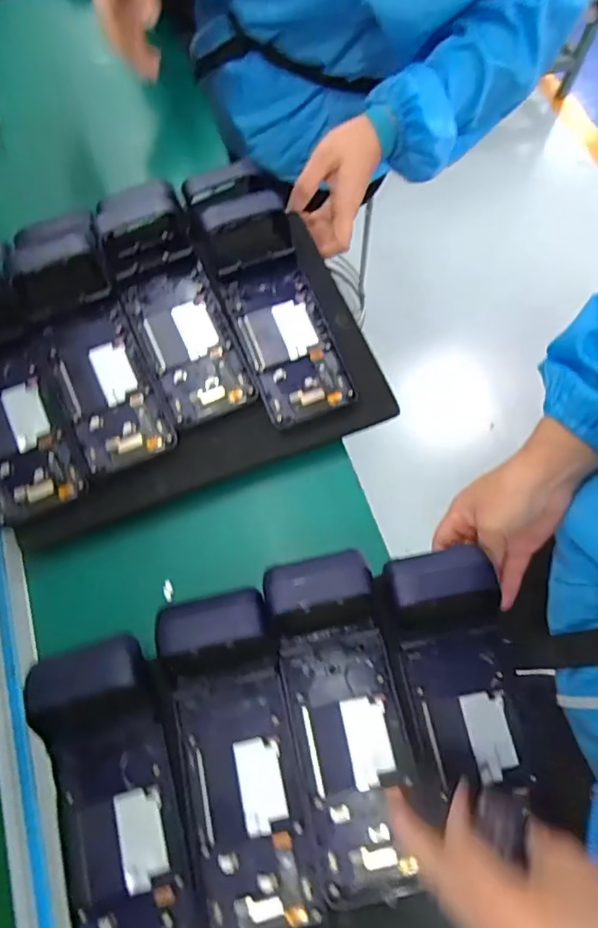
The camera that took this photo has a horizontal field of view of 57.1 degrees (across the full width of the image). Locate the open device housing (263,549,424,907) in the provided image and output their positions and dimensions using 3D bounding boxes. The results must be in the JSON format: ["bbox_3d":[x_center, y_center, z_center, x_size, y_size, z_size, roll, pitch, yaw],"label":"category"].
[{"bbox_3d":[0.033,0.176,0.382,0.080,0.041,0.221,-10,71,-4],"label":"open device housing"}]

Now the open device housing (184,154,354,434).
[{"bbox_3d":[-0.033,-0.177,0.499,0.088,0.050,0.287,-18,72,-6],"label":"open device housing"}]

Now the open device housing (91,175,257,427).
[{"bbox_3d":[-0.119,-0.156,0.496,0.084,0.043,0.245,-21,72,-7],"label":"open device housing"}]

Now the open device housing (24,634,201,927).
[{"bbox_3d":[-0.126,0.235,0.367,0.082,0.041,0.221,-15,72,-5],"label":"open device housing"}]

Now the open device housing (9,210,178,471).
[{"bbox_3d":[-0.186,-0.107,0.479,0.086,0.040,0.230,-21,72,-8],"label":"open device housing"}]

